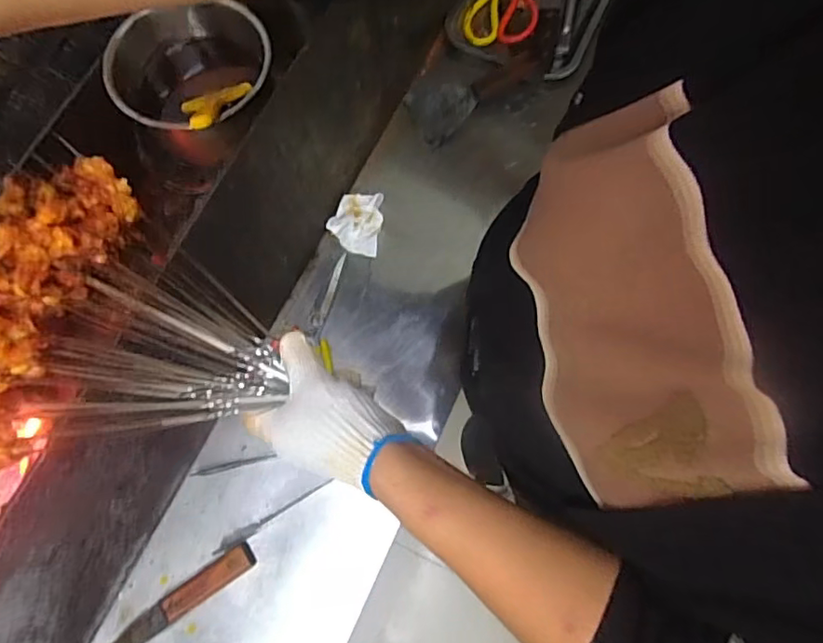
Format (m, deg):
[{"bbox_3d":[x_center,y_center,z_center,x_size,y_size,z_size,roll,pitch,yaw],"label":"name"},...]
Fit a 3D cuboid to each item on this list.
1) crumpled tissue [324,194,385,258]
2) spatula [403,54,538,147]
[{"bbox_3d":[-0.073,-0.132,0.759,0.068,0.018,0.081,11,73,6],"label":"crumpled tissue"},{"bbox_3d":[0.085,-0.310,0.790,0.179,0.028,0.079,-19,71,18],"label":"spatula"}]

